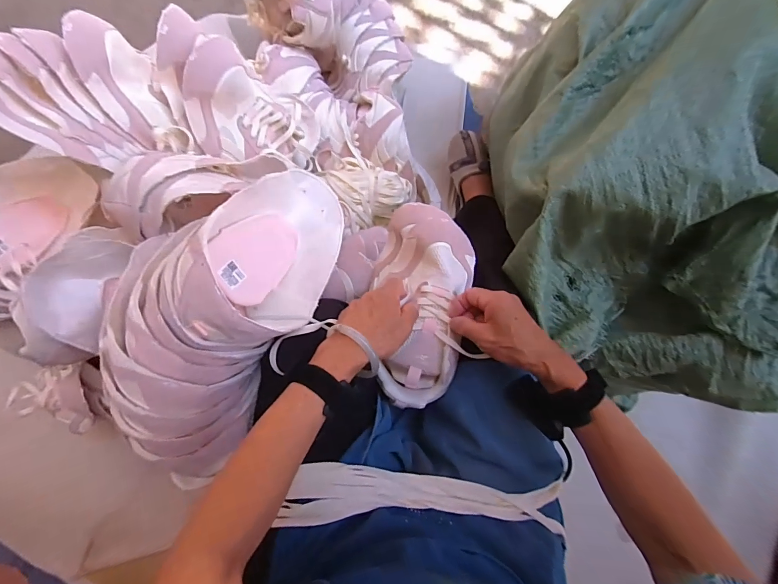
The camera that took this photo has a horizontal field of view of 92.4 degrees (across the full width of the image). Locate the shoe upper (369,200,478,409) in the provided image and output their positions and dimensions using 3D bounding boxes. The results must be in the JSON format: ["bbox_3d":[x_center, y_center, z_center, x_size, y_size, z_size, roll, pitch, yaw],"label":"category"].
[{"bbox_3d":[0.045,0.017,0.490,0.118,0.092,0.249,4,88,-7],"label":"shoe upper"}]

